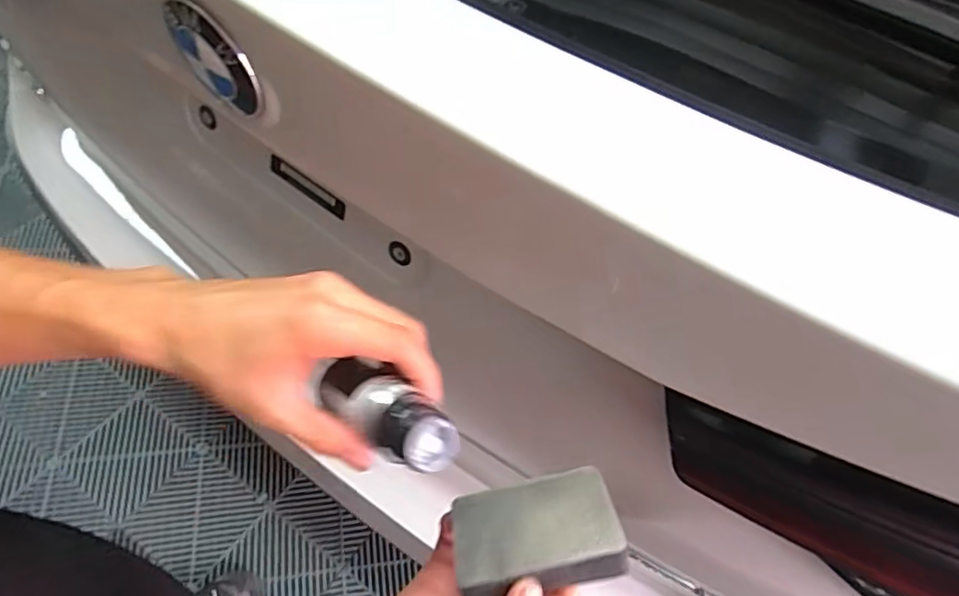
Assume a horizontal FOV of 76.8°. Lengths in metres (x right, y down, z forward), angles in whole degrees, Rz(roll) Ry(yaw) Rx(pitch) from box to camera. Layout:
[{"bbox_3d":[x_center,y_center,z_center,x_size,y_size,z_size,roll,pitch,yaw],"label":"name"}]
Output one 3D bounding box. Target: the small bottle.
[{"bbox_3d":[-0.049,0.053,0.294,0.089,0.027,0.030,23,48,41],"label":"small bottle"}]

